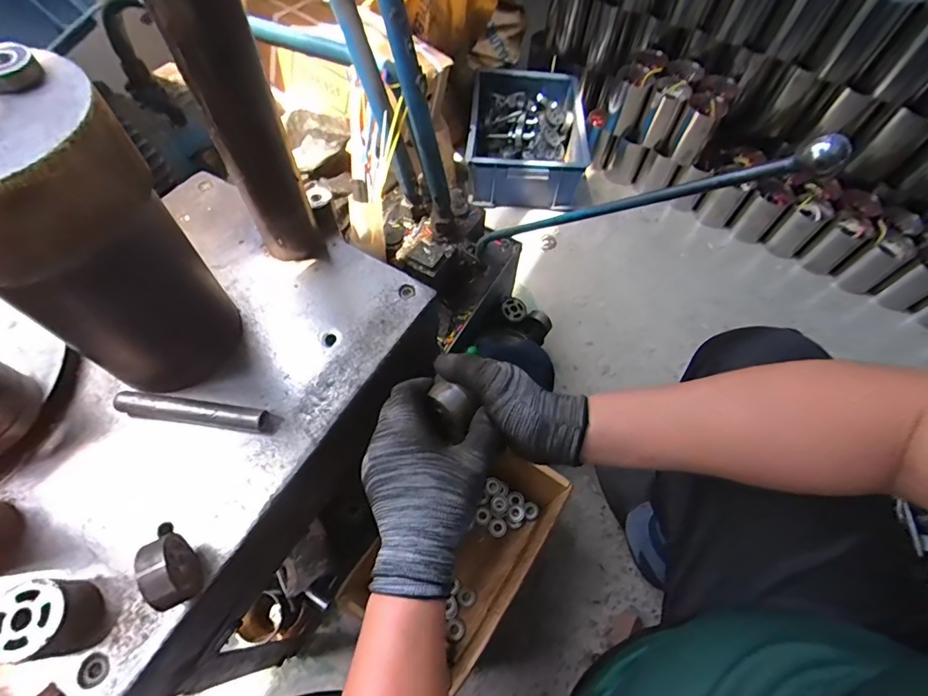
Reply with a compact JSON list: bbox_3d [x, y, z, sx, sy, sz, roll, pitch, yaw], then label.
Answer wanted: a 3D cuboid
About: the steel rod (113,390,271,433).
[{"bbox_3d":[-0.262,0.063,0.436,0.143,0.022,0.021,8,60,2],"label":"steel rod"}]

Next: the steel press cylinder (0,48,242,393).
[{"bbox_3d":[-0.299,-0.072,0.373,0.131,0.261,0.141,37,66,17],"label":"steel press cylinder"}]

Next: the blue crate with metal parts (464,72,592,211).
[{"bbox_3d":[0.167,-0.585,1.229,0.298,0.176,0.385,4,60,0],"label":"blue crate with metal parts"}]

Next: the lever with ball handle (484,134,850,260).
[{"bbox_3d":[0.139,-0.144,0.480,0.025,0.028,0.420,-48,27,-24],"label":"lever with ball handle"}]

